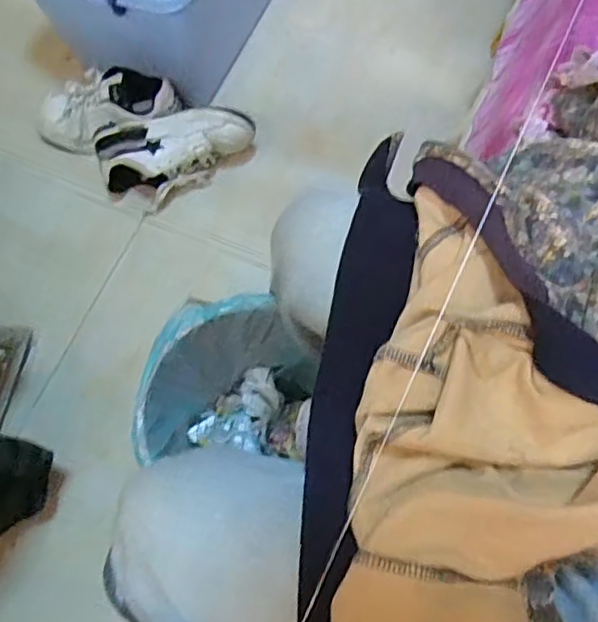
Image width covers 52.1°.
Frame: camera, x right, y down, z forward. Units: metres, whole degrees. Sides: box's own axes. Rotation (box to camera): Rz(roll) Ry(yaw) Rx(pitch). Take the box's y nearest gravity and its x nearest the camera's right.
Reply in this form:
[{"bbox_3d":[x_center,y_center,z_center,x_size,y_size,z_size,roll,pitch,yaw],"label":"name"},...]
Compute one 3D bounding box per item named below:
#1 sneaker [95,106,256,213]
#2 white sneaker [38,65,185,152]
[{"bbox_3d":[-0.208,-0.263,1.050,0.267,0.107,0.124,-10,69,-1],"label":"sneaker"},{"bbox_3d":[-0.342,-0.355,1.083,0.258,0.095,0.100,-9,69,-1],"label":"white sneaker"}]

